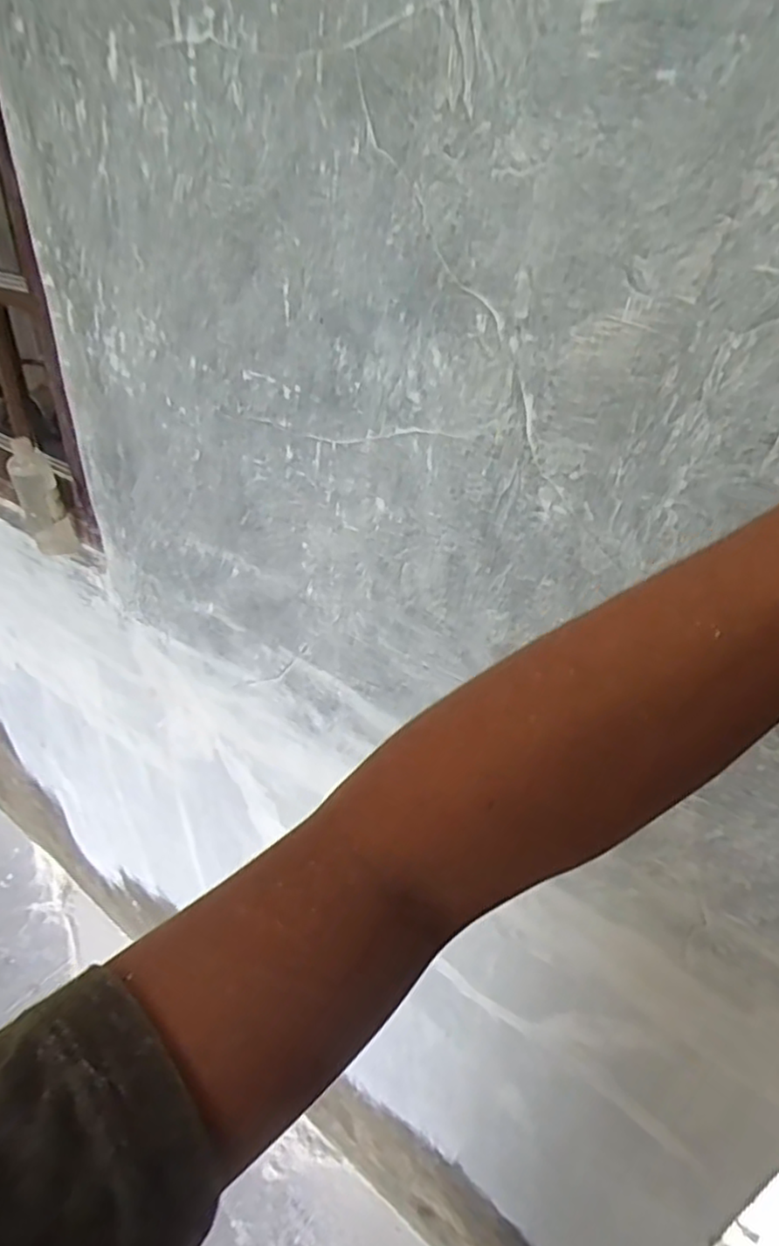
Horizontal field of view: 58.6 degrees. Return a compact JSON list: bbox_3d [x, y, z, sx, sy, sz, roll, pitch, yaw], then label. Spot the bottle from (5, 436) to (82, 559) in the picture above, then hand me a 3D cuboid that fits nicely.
[{"bbox_3d":[-0.474,-0.169,0.946,0.059,0.151,0.047,-15,37,-23],"label":"bottle"}]

